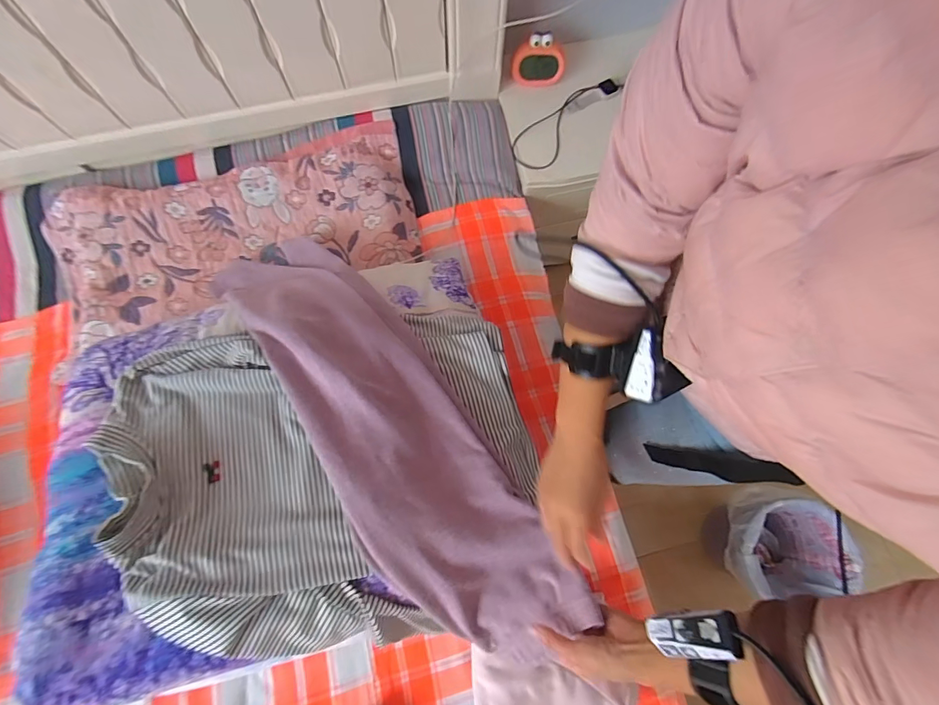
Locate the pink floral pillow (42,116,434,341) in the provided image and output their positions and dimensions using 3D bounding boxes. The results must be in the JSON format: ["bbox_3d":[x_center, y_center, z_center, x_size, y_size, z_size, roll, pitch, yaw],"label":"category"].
[{"bbox_3d":[-0.449,-0.234,0.820,0.690,0.072,0.320,-17,76,-6],"label":"pink floral pillow"}]

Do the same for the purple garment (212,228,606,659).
[{"bbox_3d":[-0.146,0.062,0.602,0.189,0.144,0.760,-36,71,-11],"label":"purple garment"}]

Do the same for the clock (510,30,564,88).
[{"bbox_3d":[0.146,-0.609,0.879,0.111,0.089,0.047,1,74,-1],"label":"clock"}]

